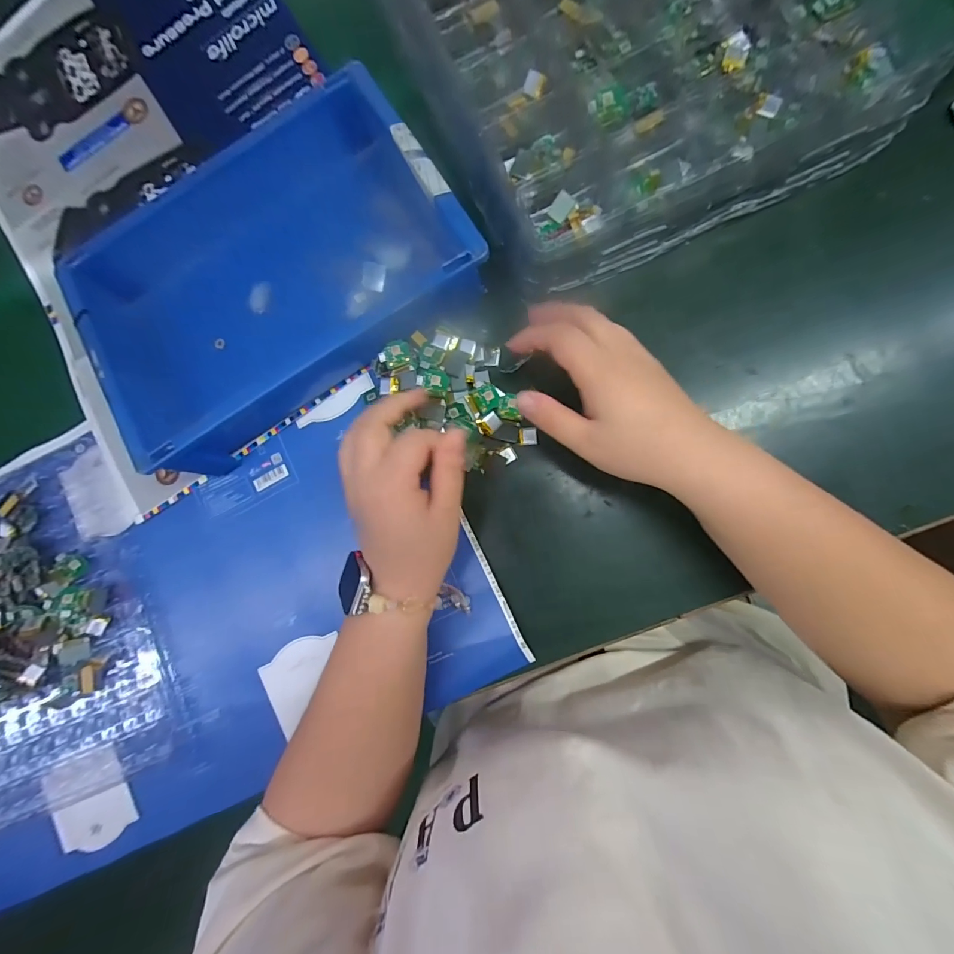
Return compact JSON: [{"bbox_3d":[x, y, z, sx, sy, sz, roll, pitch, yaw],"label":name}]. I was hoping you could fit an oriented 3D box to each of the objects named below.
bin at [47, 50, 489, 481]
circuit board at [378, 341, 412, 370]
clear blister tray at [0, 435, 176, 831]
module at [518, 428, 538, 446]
[{"bbox_3d":[-0.173,-0.172,0.350,0.303,0.066,0.231,-31,81,3],"label":"bin"},{"bbox_3d":[-0.066,-0.099,0.340,0.025,0.009,0.020,-9,83,6],"label":"circuit board"},{"bbox_3d":[-0.409,0.148,0.366,0.256,0.032,0.279,-24,82,4],"label":"clear blister tray"},{"bbox_3d":[0.042,-0.033,0.344,0.015,0.004,0.015,-1,84,7],"label":"module"}]

